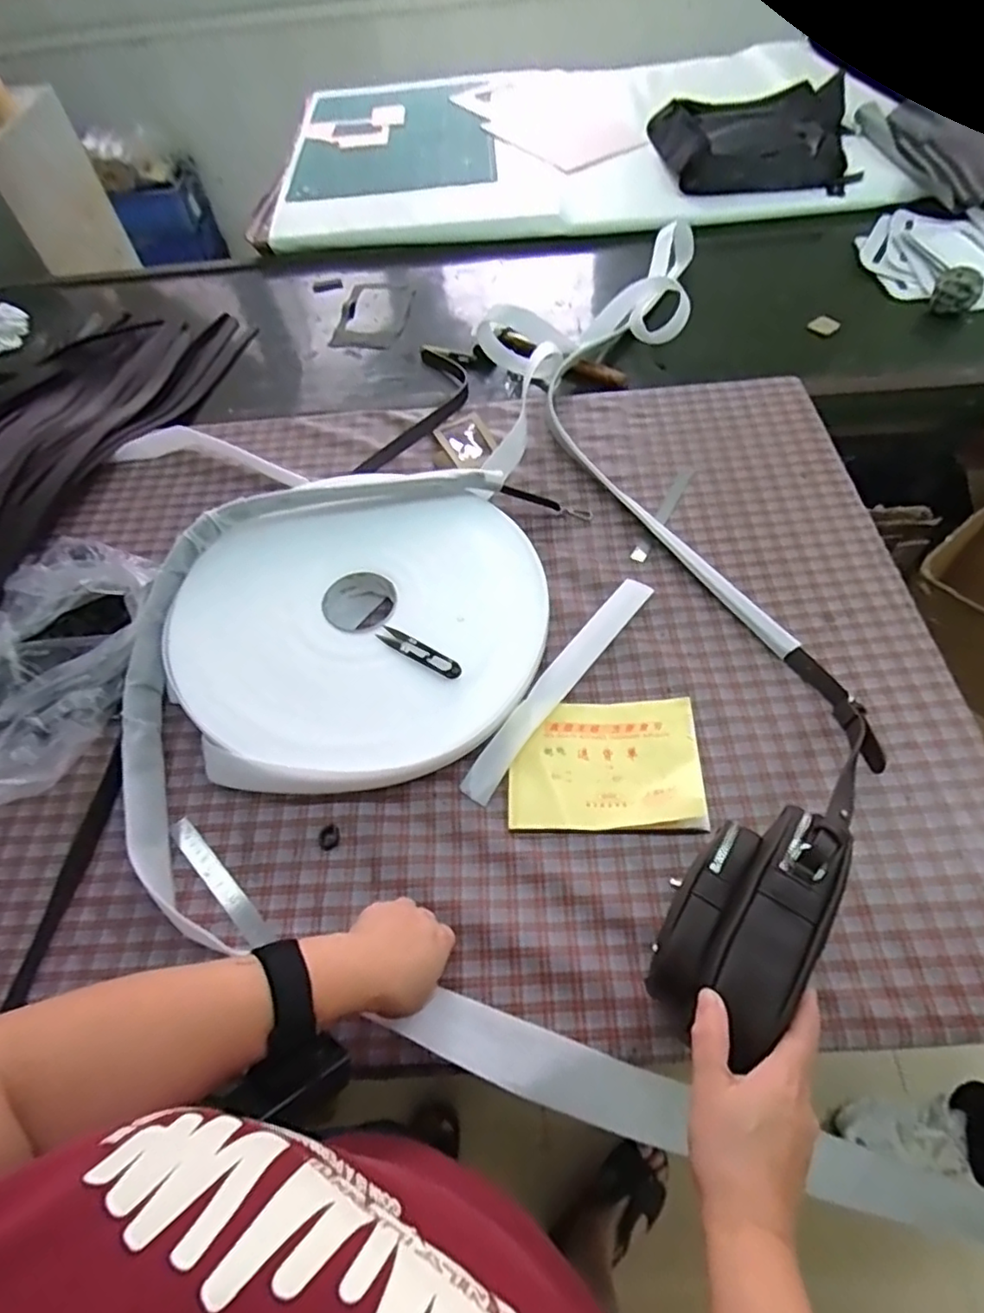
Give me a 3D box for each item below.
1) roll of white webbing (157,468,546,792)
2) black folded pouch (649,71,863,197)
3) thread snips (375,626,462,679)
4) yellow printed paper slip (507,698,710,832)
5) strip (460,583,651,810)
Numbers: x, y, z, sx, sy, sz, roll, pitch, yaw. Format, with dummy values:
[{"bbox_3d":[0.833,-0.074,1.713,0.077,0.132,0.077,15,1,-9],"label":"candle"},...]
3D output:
[{"bbox_3d":[-0.147,-0.044,0.676,0.388,0.068,0.365,-2,57,3],"label":"roll of white webbing"},{"bbox_3d":[0.549,-1.079,1.341,0.381,0.049,0.471,0,57,5],"label":"black folded pouch"},{"bbox_3d":[-0.072,-0.004,0.642,0.095,0.009,0.022,28,63,21],"label":"thread snips"},{"bbox_3d":[0.105,0.097,0.598,0.171,0.024,0.128,1,57,5],"label":"yellow printed paper slip"},{"bbox_3d":[0.072,0.023,0.647,0.034,0.018,0.296,30,64,22],"label":"strip"}]

